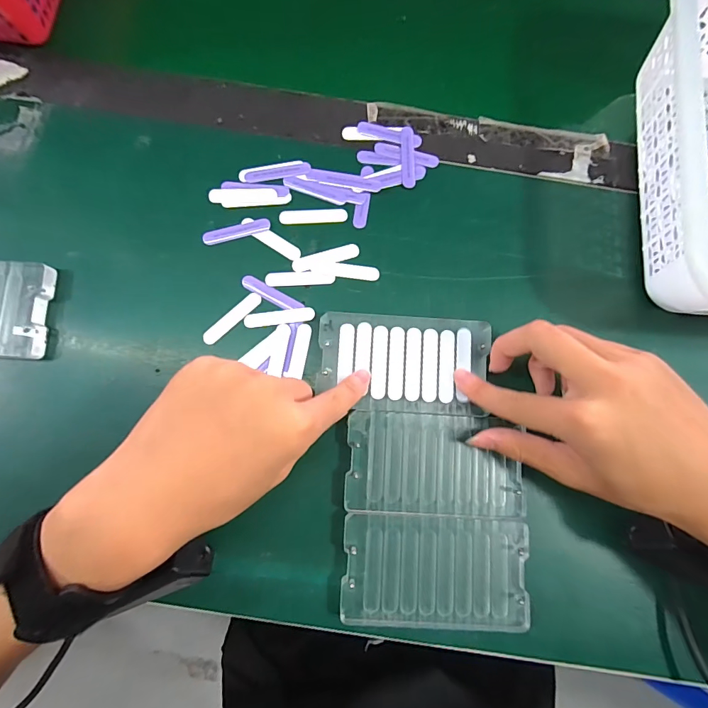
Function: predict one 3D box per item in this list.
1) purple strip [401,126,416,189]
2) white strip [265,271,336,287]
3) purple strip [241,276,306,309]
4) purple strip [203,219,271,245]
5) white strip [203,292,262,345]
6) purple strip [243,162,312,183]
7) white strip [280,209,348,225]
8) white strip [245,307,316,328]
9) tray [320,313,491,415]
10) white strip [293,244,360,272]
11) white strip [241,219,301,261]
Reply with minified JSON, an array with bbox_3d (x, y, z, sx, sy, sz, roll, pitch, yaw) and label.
[{"bbox_3d":[0.043,-0.155,0.311,0.011,0.004,0.052,0,81,-2],"label":"purple strip"},{"bbox_3d":[-0.040,-0.057,0.295,0.050,0.004,0.011,-3,81,-2],"label":"white strip"},{"bbox_3d":[-0.060,-0.045,0.292,0.048,0.004,0.010,27,81,3],"label":"purple strip"},{"bbox_3d":[-0.089,-0.093,0.299,0.050,0.004,0.010,-16,81,-4],"label":"purple strip"},{"bbox_3d":[-0.089,-0.026,0.290,0.051,0.004,0.010,-42,84,-8],"label":"white strip"},{"bbox_3d":[-0.059,-0.141,0.306,0.050,0.004,0.010,-11,81,-3],"label":"purple strip"},{"bbox_3d":[-0.031,-0.106,0.303,0.051,0.004,0.012,-4,81,-2],"label":"white strip"},{"bbox_3d":[-0.055,-0.027,0.291,0.050,0.004,0.011,-7,81,-3],"label":"white strip"},{"bbox_3d":[0.035,0.007,0.279,0.118,0.004,0.067,3,80,-1],"label":"tray"},{"bbox_3d":[-0.021,-0.073,0.298,0.050,0.004,0.012,-17,81,-4],"label":"white strip"},{"bbox_3d":[-0.063,-0.088,0.299,0.051,0.004,0.011,33,81,4],"label":"white strip"}]

